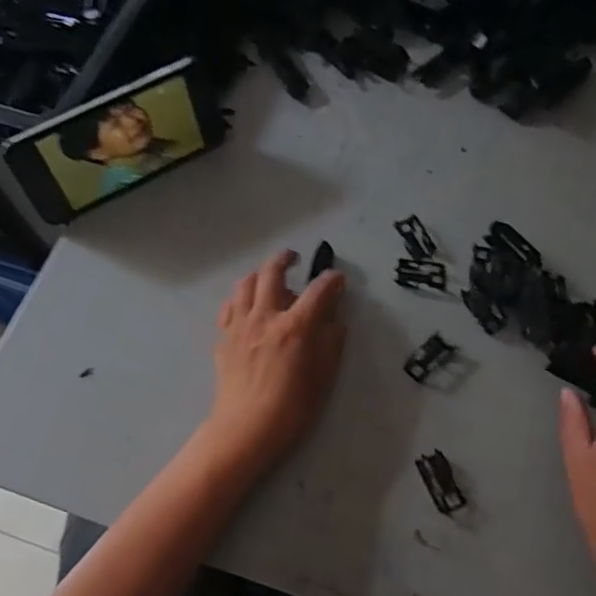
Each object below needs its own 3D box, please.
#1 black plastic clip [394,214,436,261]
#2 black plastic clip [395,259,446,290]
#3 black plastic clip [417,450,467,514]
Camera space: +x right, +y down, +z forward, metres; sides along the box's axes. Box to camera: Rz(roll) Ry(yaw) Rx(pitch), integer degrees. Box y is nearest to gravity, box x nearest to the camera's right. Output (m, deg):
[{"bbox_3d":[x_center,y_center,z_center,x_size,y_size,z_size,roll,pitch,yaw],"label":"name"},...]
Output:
[{"bbox_3d":[0.097,-0.050,0.485,0.020,0.008,0.039,-19,66,-9],"label":"black plastic clip"},{"bbox_3d":[0.098,-0.019,0.472,0.038,0.006,0.024,3,65,1],"label":"black plastic clip"},{"bbox_3d":[0.097,0.123,0.399,0.018,0.014,0.039,-21,67,-10],"label":"black plastic clip"}]

